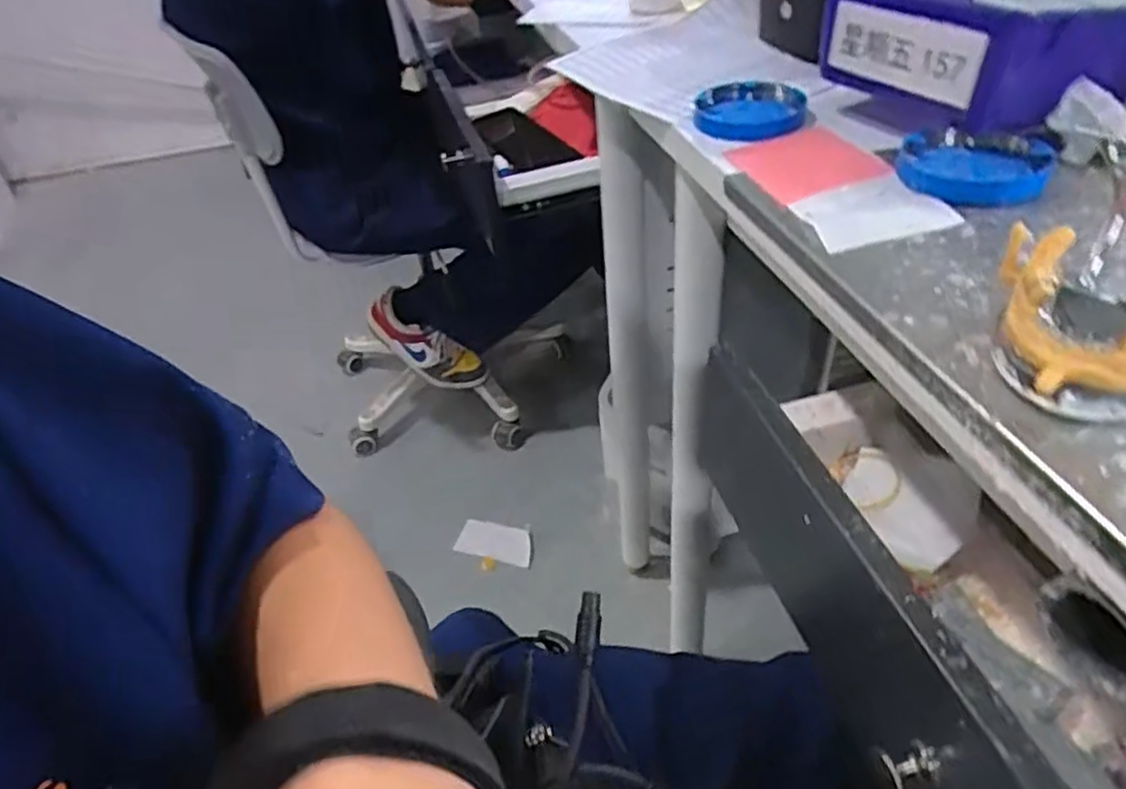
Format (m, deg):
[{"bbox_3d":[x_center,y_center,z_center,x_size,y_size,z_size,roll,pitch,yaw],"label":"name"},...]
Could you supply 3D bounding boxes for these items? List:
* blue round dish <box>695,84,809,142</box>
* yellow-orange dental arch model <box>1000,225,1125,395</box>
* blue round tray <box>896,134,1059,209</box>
[{"bbox_3d":[0.134,-0.204,0.524,0.076,0.026,0.066,5,42,12],"label":"blue round dish"},{"bbox_3d":[0.219,-0.035,0.283,0.085,0.033,0.075,-3,41,3],"label":"yellow-orange dental arch model"},{"bbox_3d":[0.234,-0.127,0.412,0.072,0.020,0.060,0,42,7],"label":"blue round tray"}]

